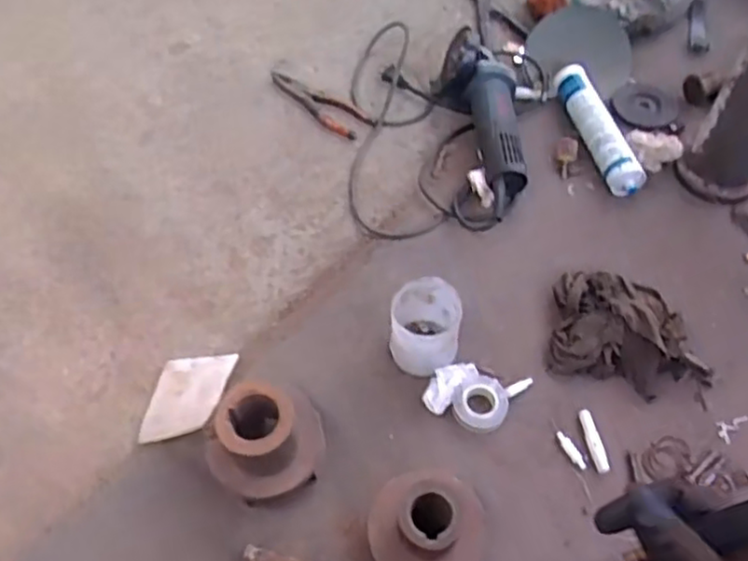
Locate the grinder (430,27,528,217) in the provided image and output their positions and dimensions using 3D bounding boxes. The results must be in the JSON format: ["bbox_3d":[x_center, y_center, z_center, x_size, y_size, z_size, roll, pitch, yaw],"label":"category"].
[{"bbox_3d":[0.156,-0.224,0.992,0.112,0.092,0.318,-1,57,-1],"label":"grinder"}]

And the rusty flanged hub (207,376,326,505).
[{"bbox_3d":[-0.110,0.162,0.713,0.103,0.092,0.116,35,63,21],"label":"rusty flanged hub"}]

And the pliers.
[{"bbox_3d":[-0.084,-0.277,1.076,0.184,0.021,0.061,39,65,22],"label":"pliers"}]

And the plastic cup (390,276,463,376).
[{"bbox_3d":[0.058,0.052,0.783,0.075,0.080,0.079,0,57,0],"label":"plastic cup"}]

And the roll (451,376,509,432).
[{"bbox_3d":[0.120,0.136,0.776,0.060,0.019,0.059,0,57,0],"label":"roll"}]

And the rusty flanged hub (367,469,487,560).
[{"bbox_3d":[0.053,0.234,0.670,0.112,0.091,0.106,0,57,0],"label":"rusty flanged hub"}]

